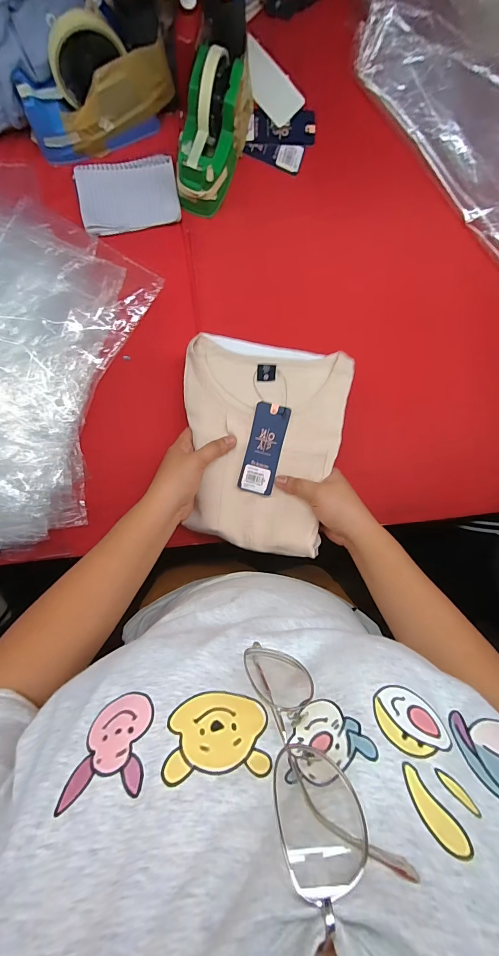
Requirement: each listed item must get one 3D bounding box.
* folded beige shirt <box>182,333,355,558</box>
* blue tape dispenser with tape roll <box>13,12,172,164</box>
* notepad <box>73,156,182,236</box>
[{"bbox_3d":[0.010,-0.042,0.467,0.211,0.056,0.274,7,93,-6],"label":"folded beige shirt"},{"bbox_3d":[-0.187,-0.473,0.428,0.187,0.094,0.058,-17,95,-5],"label":"blue tape dispenser with tape roll"},{"bbox_3d":[-0.168,-0.393,0.483,0.132,0.008,0.091,-11,94,-5],"label":"notepad"}]

